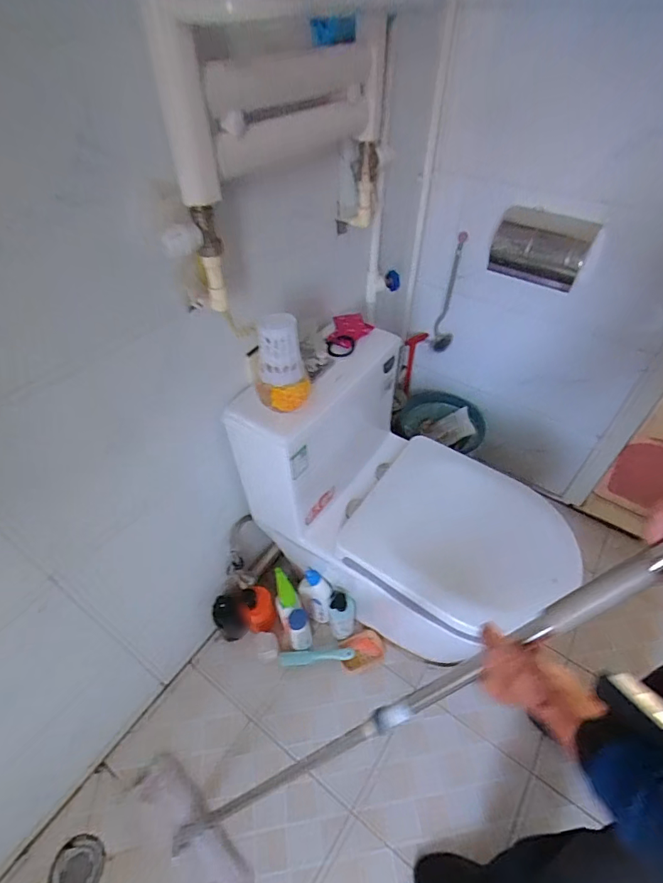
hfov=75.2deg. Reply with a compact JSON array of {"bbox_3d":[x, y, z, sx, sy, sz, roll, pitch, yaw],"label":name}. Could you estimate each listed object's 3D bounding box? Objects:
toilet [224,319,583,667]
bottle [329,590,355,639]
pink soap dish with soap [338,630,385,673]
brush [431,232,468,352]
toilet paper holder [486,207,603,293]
[{"bbox_3d":[0.194,0.210,1.020,0.662,0.697,0.444,34,55,27],"label":"toilet"},{"bbox_3d":[0.031,0.462,1.154,0.074,0.199,0.069,3,47,2],"label":"bottle"},{"bbox_3d":[0.083,0.576,1.186,0.122,0.019,0.086,-14,49,-13],"label":"pink soap dish with soap"},{"bbox_3d":[0.355,-0.433,1.286,0.062,0.354,0.054,12,48,10],"label":"brush"},{"bbox_3d":[0.490,-0.457,1.009,0.214,0.114,0.132,21,50,18],"label":"toilet paper holder"}]

